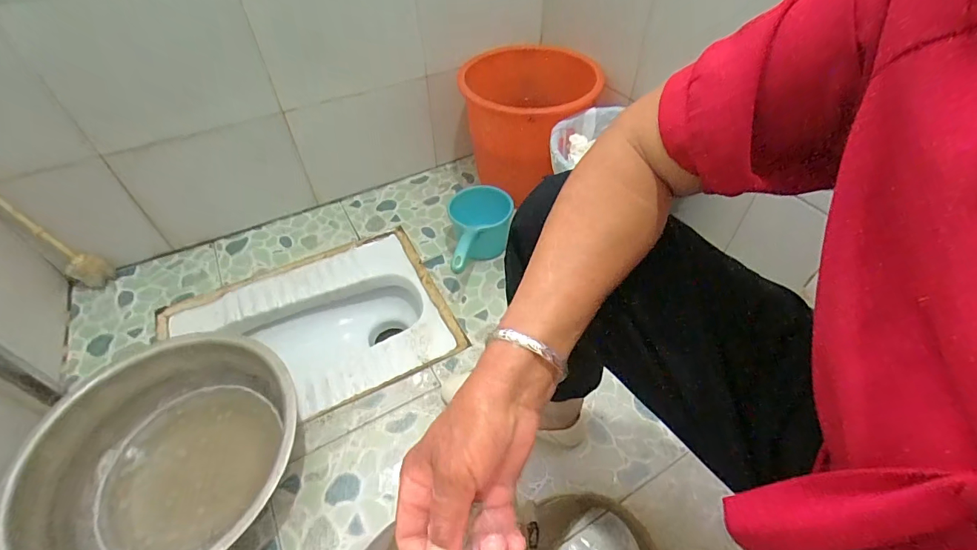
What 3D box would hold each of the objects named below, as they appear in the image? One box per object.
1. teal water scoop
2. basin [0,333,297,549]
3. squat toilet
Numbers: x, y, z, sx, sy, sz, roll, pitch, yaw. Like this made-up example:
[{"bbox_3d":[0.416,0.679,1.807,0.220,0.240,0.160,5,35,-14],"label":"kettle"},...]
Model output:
[{"bbox_3d":[-0.014,-0.073,0.915,0.134,0.127,0.235,-2,48,-1],"label":"teal water scoop"},{"bbox_3d":[-0.435,0.262,0.623,0.328,0.125,0.352,-1,47,1],"label":"basin"},{"bbox_3d":[-0.350,0.150,0.914,0.496,0.150,0.378,-22,52,-18],"label":"squat toilet"}]

